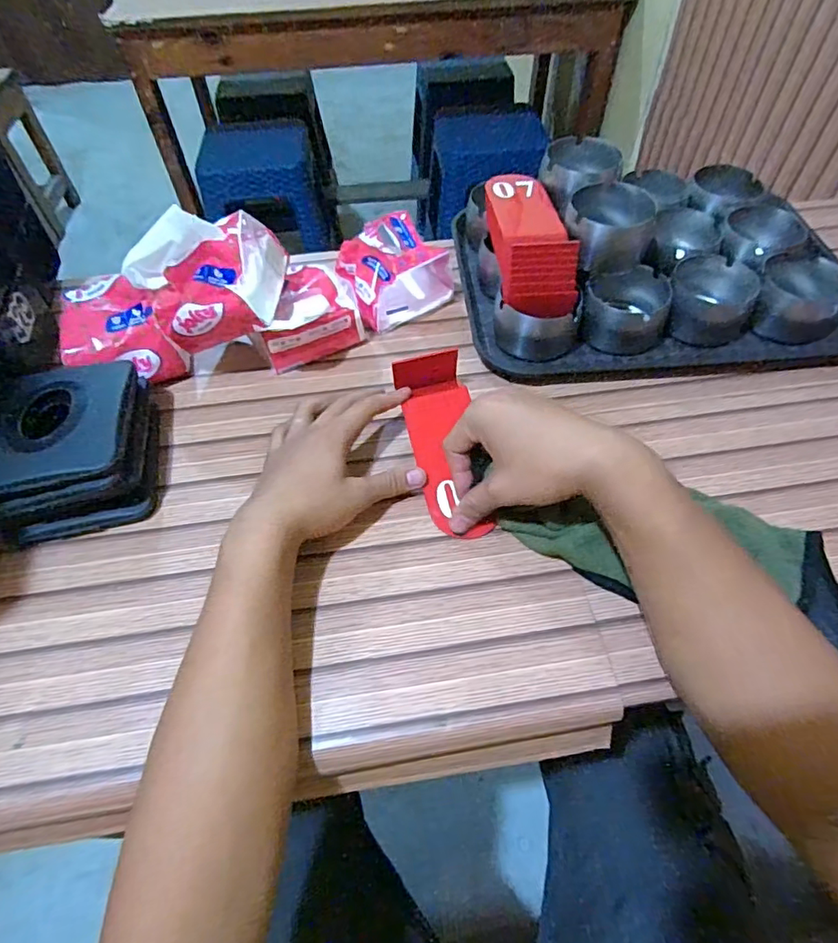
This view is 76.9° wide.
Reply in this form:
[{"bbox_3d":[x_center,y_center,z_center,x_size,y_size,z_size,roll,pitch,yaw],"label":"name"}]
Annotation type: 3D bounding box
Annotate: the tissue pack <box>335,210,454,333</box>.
[{"bbox_3d":[-0.025,-0.215,0.553,0.112,0.075,0.087,-30,59,-18],"label":"tissue pack"}]

